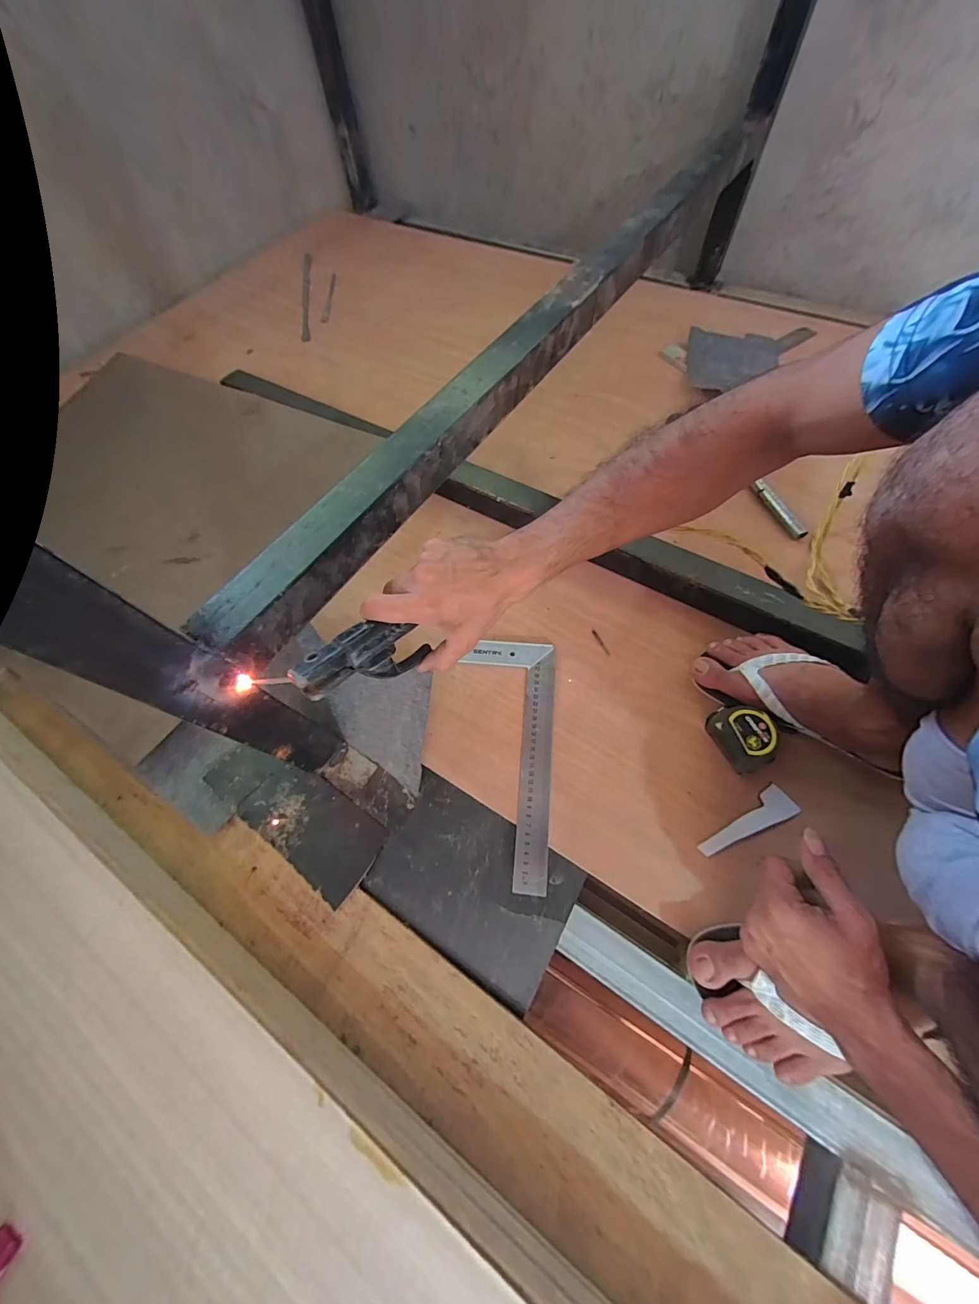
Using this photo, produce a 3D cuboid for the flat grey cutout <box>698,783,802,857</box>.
[{"bbox_3d":[0.298,0.201,0.480,0.122,0.005,0.035,-30,66,-11],"label":"flat grey cutout"}]

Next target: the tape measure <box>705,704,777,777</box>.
[{"bbox_3d":[0.308,0.104,0.509,0.065,0.038,0.077,-27,66,-10],"label":"tape measure"}]

